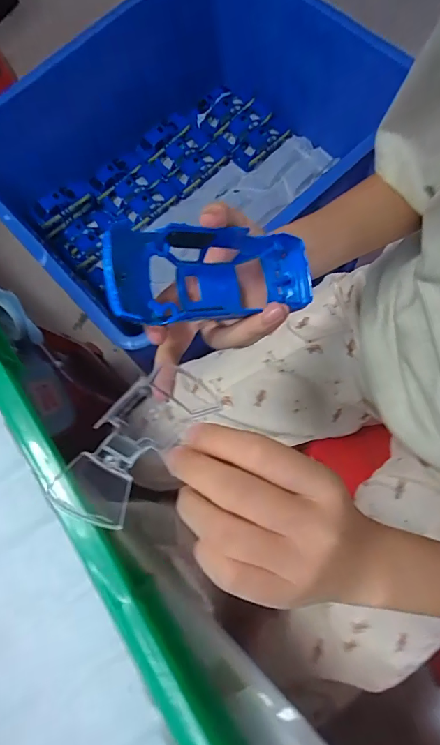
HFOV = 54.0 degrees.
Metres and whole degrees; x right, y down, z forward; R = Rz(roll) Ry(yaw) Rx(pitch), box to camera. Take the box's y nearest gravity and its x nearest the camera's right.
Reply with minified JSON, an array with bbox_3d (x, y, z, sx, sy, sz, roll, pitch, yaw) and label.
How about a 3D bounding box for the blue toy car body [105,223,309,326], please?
[{"bbox_3d":[-0.002,-0.059,0.267,0.146,0.046,0.052,-10,68,-34],"label":"blue toy car body"}]

